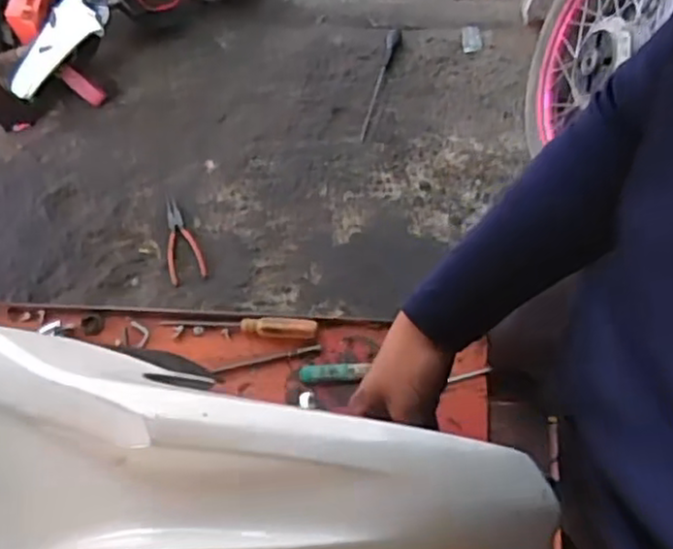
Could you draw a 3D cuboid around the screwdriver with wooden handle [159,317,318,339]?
[{"bbox_3d":[-0.148,0.076,1.057,0.238,0.028,0.030,4,74,3],"label":"screwdriver with wooden handle"}]

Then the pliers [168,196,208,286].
[{"bbox_3d":[-0.350,-0.078,1.563,0.081,0.021,0.198,-15,74,-3],"label":"pliers"}]

